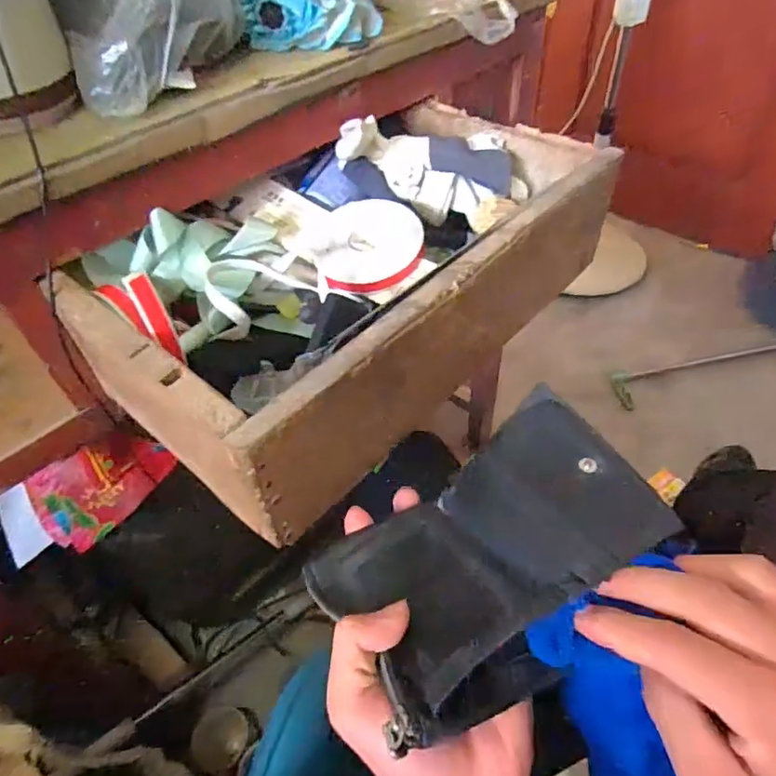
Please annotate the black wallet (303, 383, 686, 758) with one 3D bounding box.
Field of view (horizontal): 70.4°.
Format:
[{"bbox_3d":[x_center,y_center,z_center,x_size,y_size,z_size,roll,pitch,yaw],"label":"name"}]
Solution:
[{"bbox_3d":[0.053,0.081,0.280,0.162,0.052,0.110,-28,51,-20],"label":"black wallet"}]

